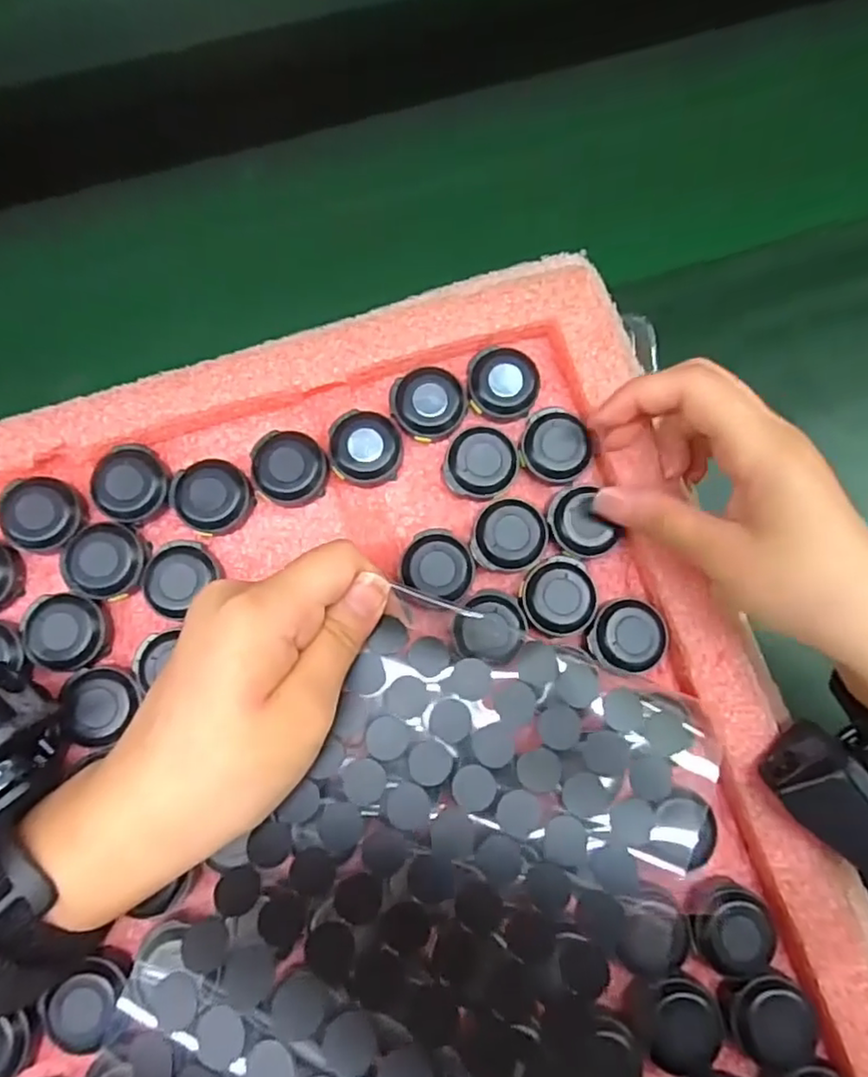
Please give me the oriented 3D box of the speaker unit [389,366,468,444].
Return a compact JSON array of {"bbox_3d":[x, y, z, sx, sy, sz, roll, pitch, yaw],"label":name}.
[{"bbox_3d":[-0.002,-0.056,0.267,0.030,0.010,0.029,0,78,0],"label":"speaker unit"}]

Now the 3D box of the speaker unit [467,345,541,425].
[{"bbox_3d":[0.029,-0.064,0.269,0.029,0.013,0.027,0,78,0],"label":"speaker unit"}]

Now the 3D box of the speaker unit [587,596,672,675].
[{"bbox_3d":[0.077,0.038,0.252,0.032,0.009,0.028,21,79,4],"label":"speaker unit"}]

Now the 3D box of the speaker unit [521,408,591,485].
[{"bbox_3d":[0.049,-0.037,0.264,0.029,0.008,0.026,38,80,8],"label":"speaker unit"}]

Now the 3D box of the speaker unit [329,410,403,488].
[{"bbox_3d":[-0.028,-0.036,0.263,0.028,0.014,0.029,0,78,0],"label":"speaker unit"}]

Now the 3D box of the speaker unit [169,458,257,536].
[{"bbox_3d":[-0.088,-0.017,0.258,0.028,0.012,0.028,0,78,0],"label":"speaker unit"}]

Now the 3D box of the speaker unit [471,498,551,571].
[{"bbox_3d":[0.030,-0.002,0.258,0.028,0.008,0.031,22,79,5],"label":"speaker unit"}]

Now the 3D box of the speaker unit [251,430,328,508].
[{"bbox_3d":[-0.058,-0.028,0.260,0.028,0.014,0.028,0,78,0],"label":"speaker unit"}]

